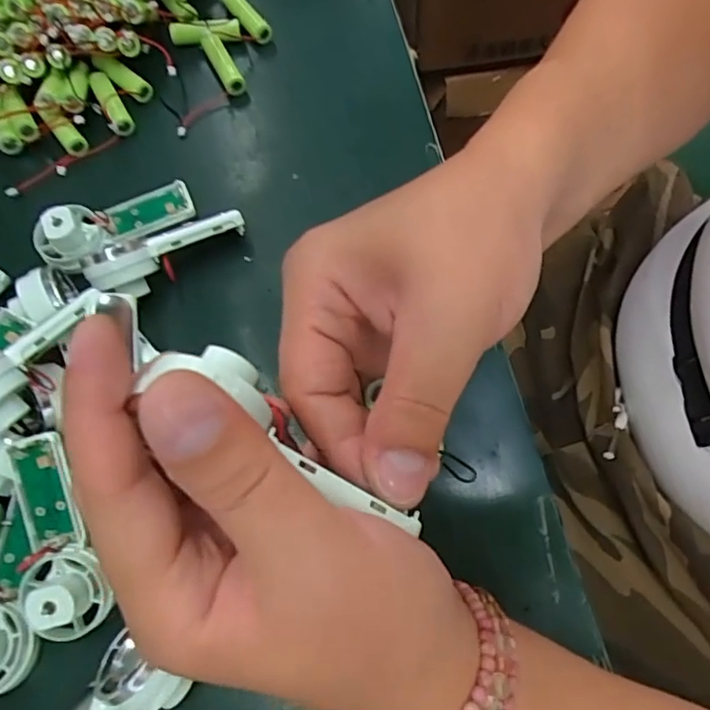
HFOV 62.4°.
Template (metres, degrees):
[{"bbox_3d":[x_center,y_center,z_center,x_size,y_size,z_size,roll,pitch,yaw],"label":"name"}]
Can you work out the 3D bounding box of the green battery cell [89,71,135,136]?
[{"bbox_3d":[-0.167,-0.173,0.403,0.014,0.014,0.050,-27,70,-9],"label":"green battery cell"}]

